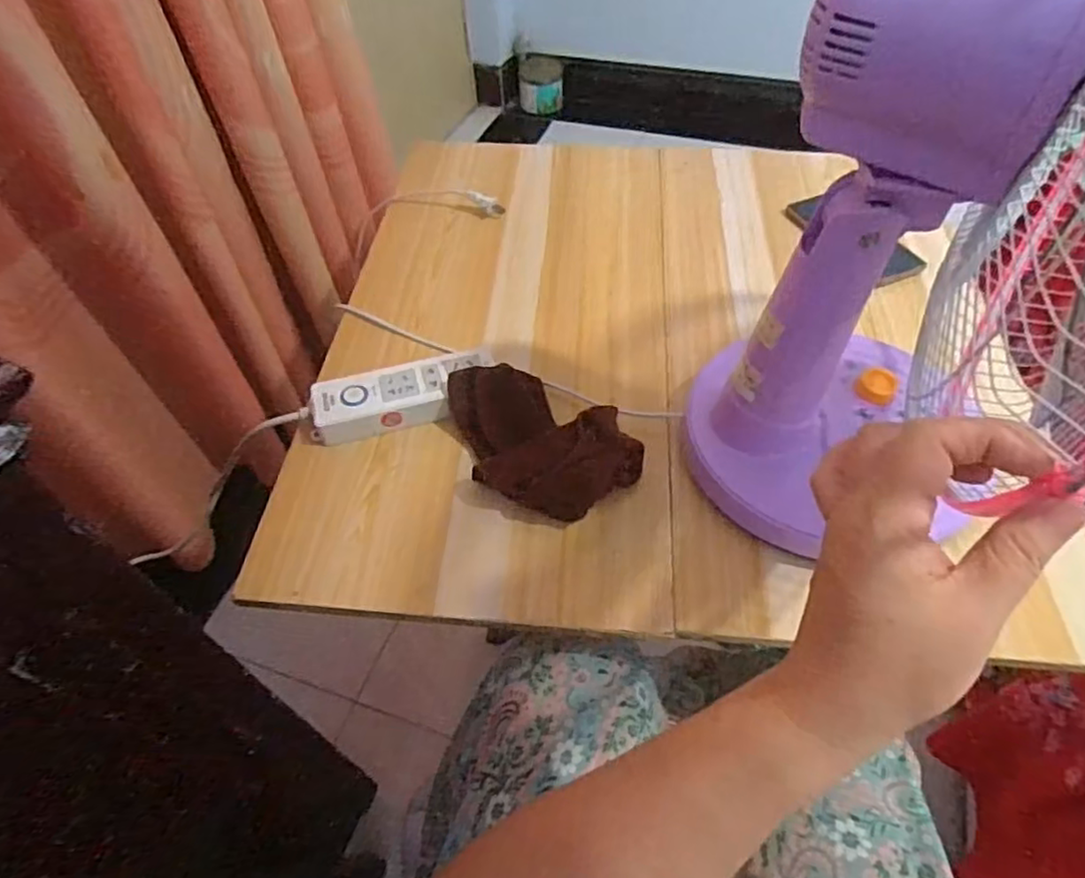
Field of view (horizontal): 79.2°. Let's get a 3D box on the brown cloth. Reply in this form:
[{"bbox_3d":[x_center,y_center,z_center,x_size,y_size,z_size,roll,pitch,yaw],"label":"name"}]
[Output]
[{"bbox_3d":[-0.010,-0.003,0.569,0.178,0.068,0.111,34,61,23],"label":"brown cloth"}]

